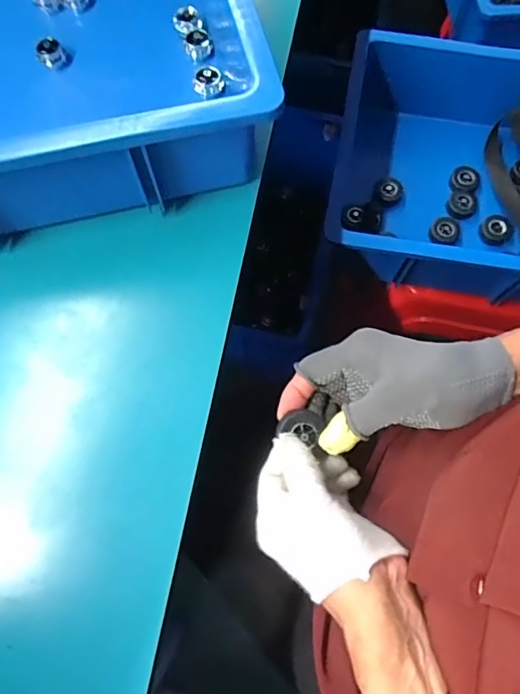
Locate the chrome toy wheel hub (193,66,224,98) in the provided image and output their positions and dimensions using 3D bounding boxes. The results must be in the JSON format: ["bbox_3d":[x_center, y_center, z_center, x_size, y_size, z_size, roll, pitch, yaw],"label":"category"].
[{"bbox_3d":[-0.043,-0.221,0.407,0.025,0.015,0.021,-3,71,-2],"label":"chrome toy wheel hub"}]

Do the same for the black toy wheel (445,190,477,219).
[{"bbox_3d":[0.271,-0.191,0.656,0.037,0.013,0.036,0,71,0],"label":"black toy wheel"}]

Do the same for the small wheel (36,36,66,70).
[{"bbox_3d":[-0.178,-0.250,0.414,0.022,0.015,0.018,-32,74,-11],"label":"small wheel"}]

